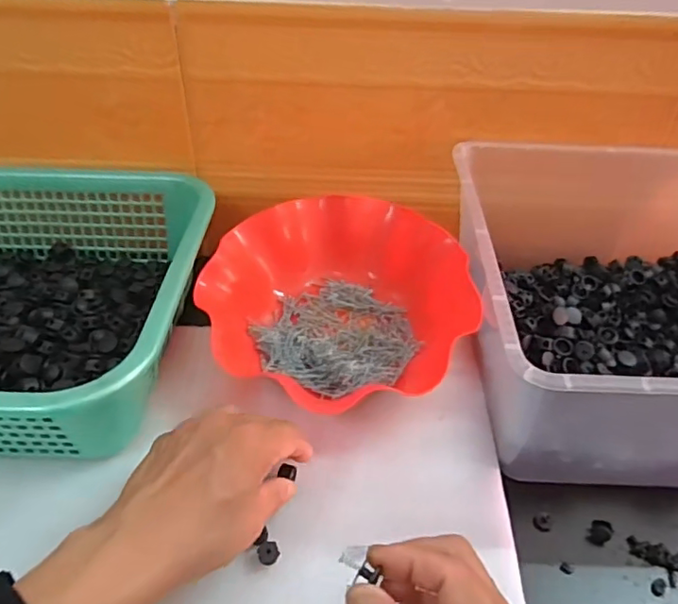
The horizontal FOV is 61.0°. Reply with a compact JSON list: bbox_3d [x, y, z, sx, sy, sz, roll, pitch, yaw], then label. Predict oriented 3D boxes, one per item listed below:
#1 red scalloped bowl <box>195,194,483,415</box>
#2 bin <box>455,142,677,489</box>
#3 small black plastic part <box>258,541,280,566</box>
[{"bbox_3d":[-0.006,-0.002,0.505,0.215,0.078,0.205,2,43,-1],"label":"red scalloped bowl"},{"bbox_3d":[0.257,-0.001,0.473,0.305,0.138,0.306,4,43,1],"label":"bin"},{"bbox_3d":[-0.045,0.162,0.371,0.013,0.011,0.011,-8,44,-11],"label":"small black plastic part"}]

